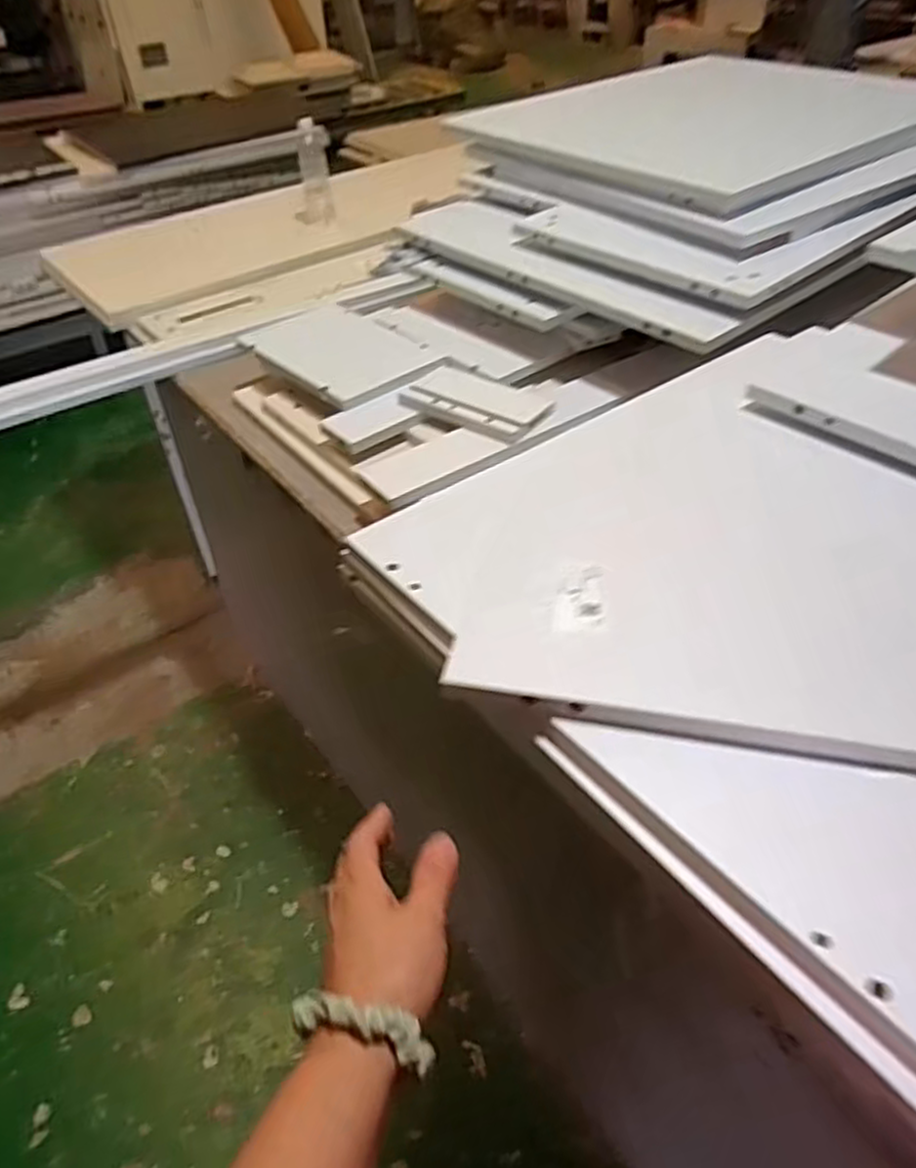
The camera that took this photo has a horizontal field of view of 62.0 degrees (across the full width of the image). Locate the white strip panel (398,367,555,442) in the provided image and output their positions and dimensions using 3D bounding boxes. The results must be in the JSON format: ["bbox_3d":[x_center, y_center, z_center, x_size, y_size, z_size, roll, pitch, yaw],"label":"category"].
[{"bbox_3d":[0.029,-0.257,1.081,0.199,0.021,0.114,24,49,26],"label":"white strip panel"}]

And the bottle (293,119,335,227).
[{"bbox_3d":[-0.324,-0.931,1.728,0.065,0.198,0.083,-8,43,-6],"label":"bottle"}]

